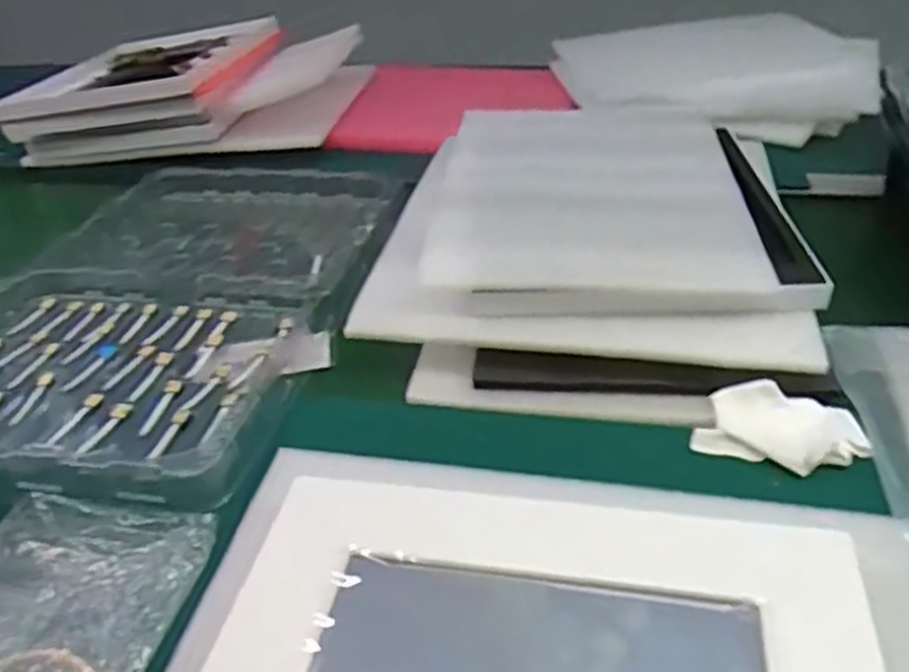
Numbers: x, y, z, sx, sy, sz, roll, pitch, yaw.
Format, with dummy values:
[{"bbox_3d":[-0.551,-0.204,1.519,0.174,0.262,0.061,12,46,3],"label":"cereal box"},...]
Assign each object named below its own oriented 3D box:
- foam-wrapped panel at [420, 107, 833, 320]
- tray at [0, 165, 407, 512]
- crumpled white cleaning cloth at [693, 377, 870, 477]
[{"bbox_3d":[0.127,-0.126,0.660,0.283,0.035,0.332,0,35,6],"label":"foam-wrapped panel"},{"bbox_3d":[-0.244,-0.044,0.679,0.306,0.028,0.481,3,36,11],"label":"tray"},{"bbox_3d":[0.207,0.058,0.487,0.096,0.017,0.061,12,39,22],"label":"crumpled white cleaning cloth"}]

